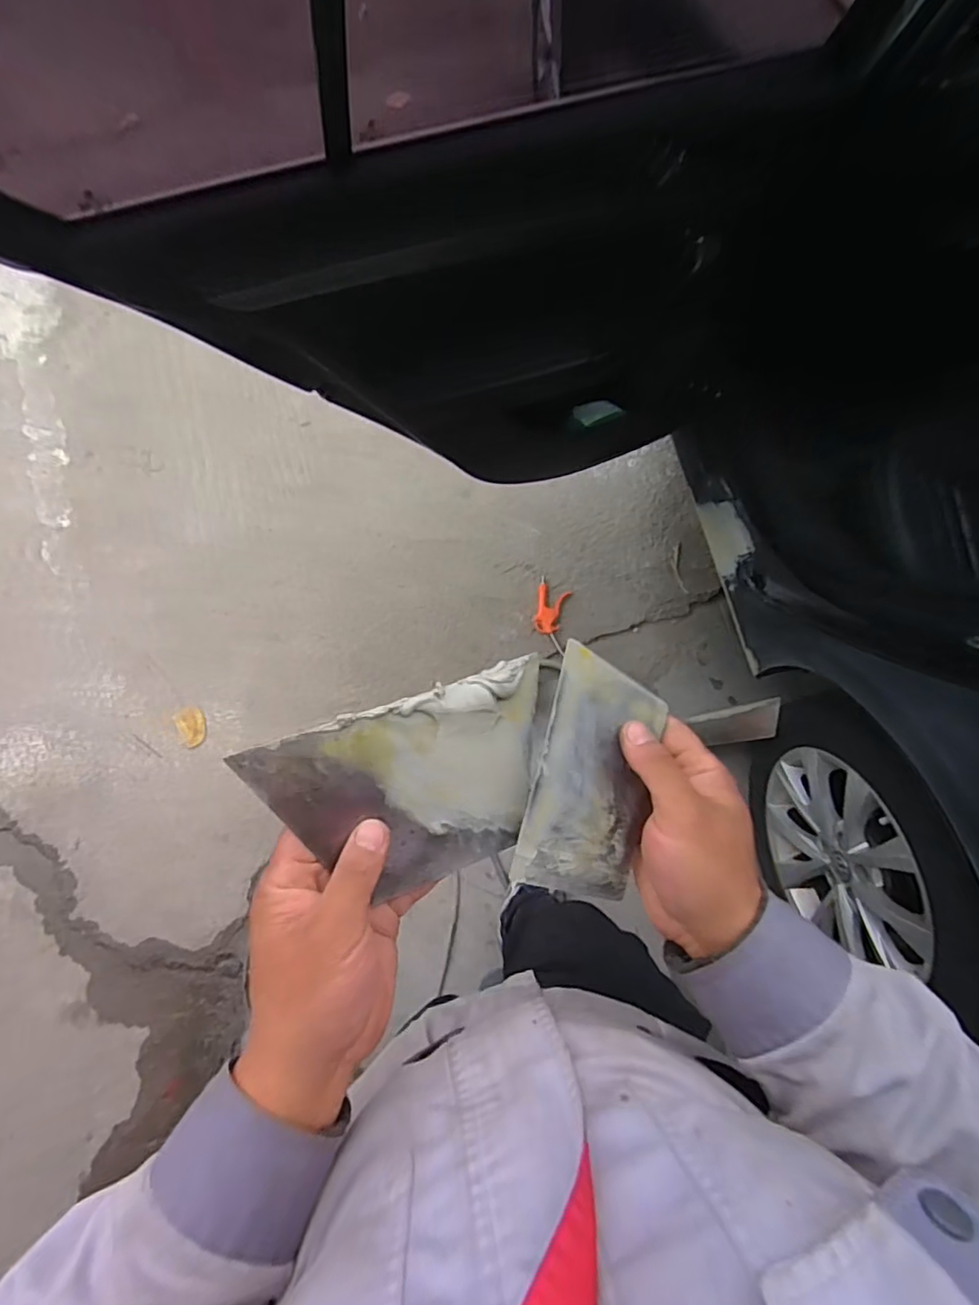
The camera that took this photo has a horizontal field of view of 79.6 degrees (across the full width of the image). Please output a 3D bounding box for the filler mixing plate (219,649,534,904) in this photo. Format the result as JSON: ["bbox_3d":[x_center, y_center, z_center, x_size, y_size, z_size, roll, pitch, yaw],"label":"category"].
[{"bbox_3d":[-0.039,0.078,0.338,0.166,0.006,0.107,-17,102,-18],"label":"filler mixing plate"}]

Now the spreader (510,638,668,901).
[{"bbox_3d":[0.064,0.075,0.353,0.072,0.004,0.140,16,87,-12],"label":"spreader"}]

